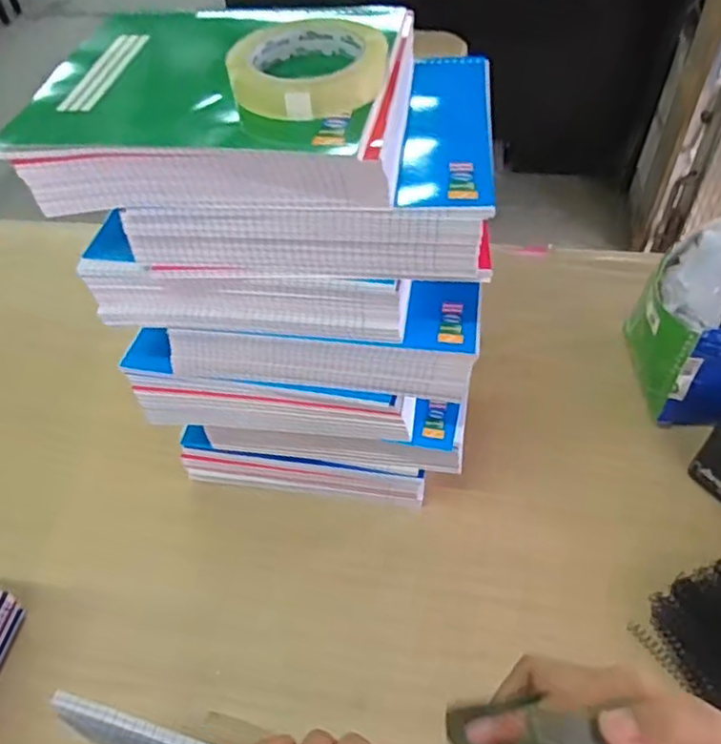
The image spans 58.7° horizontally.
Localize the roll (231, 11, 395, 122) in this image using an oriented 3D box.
[{"bbox_3d":[-0.033,-0.207,0.430,0.100,0.021,0.110,-2,51,3],"label":"roll"}]

